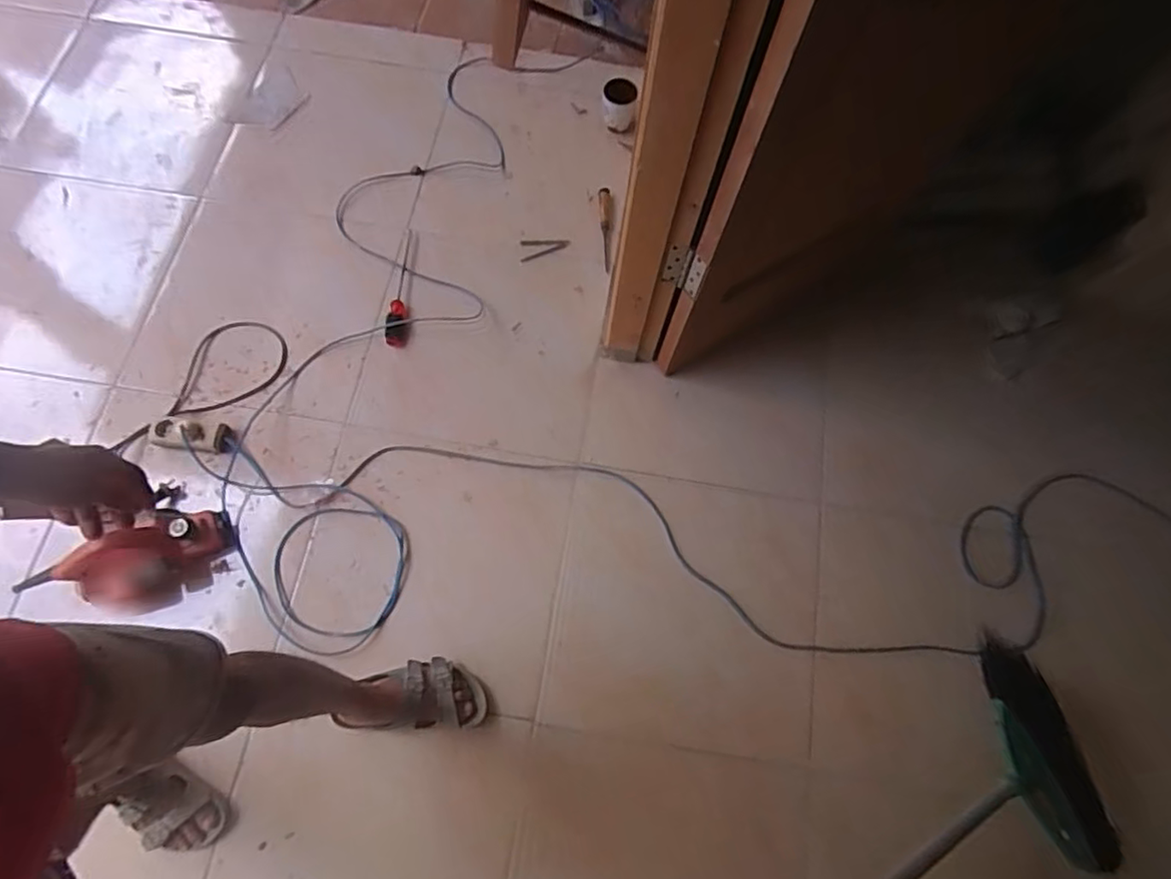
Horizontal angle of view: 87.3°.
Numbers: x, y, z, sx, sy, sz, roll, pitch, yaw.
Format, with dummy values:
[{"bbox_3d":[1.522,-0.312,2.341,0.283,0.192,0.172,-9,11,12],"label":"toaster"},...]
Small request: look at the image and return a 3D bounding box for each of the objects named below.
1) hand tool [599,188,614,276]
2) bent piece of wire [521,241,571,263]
[{"bbox_3d":[0.050,-0.493,1.437,0.032,0.024,0.236,-1,72,0],"label":"hand tool"},{"bbox_3d":[-0.095,-0.451,1.443,0.117,0.013,0.054,-12,72,-3],"label":"bent piece of wire"}]

